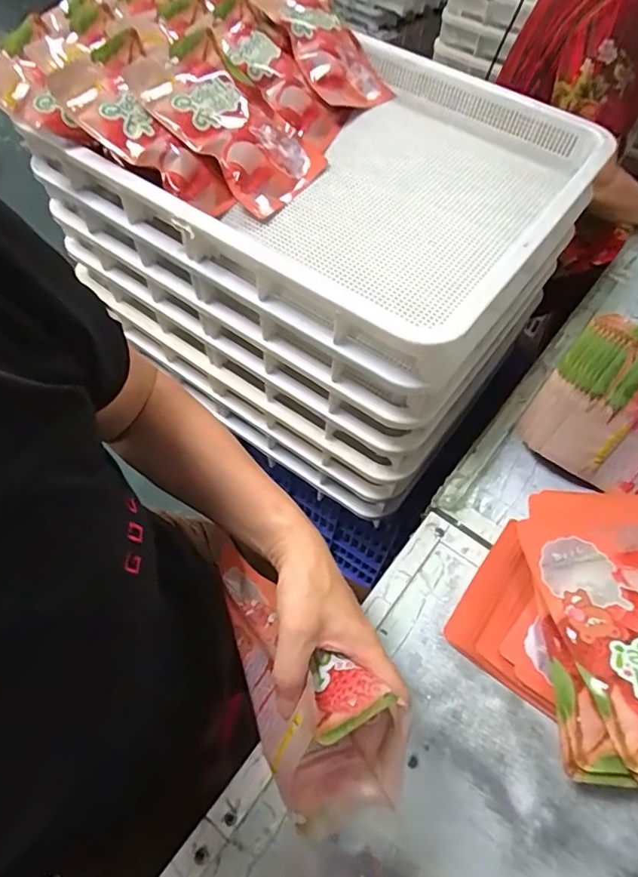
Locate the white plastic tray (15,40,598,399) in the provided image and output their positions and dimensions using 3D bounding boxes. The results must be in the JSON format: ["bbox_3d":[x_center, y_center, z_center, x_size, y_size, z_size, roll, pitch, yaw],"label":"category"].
[{"bbox_3d":[0.032,-0.349,0.685,0.547,0.084,0.496,34,60,18],"label":"white plastic tray"}]

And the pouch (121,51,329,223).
[{"bbox_3d":[-0.107,-0.380,0.639,0.221,0.024,0.146,41,58,-11],"label":"pouch"}]

